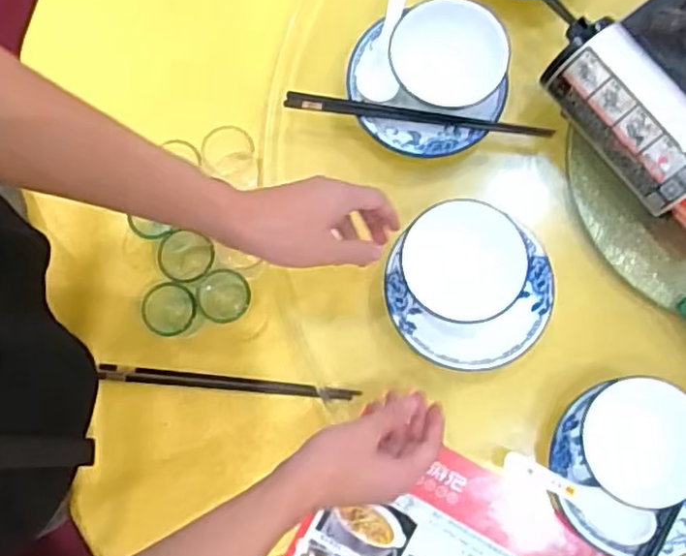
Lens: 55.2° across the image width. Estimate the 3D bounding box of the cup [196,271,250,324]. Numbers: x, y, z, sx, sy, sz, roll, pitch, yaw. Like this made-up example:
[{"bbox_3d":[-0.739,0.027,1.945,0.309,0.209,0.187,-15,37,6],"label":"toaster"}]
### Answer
[{"bbox_3d":[-0.119,0.017,0.655,0.047,0.060,0.050,0,80,0],"label":"cup"}]

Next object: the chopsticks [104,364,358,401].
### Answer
[{"bbox_3d":[-0.118,0.107,0.670,0.261,0.007,0.016,5,79,0],"label":"chopsticks"}]

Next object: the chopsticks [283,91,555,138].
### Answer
[{"bbox_3d":[0.076,-0.164,0.662,0.269,0.014,0.014,6,79,1],"label":"chopsticks"}]

